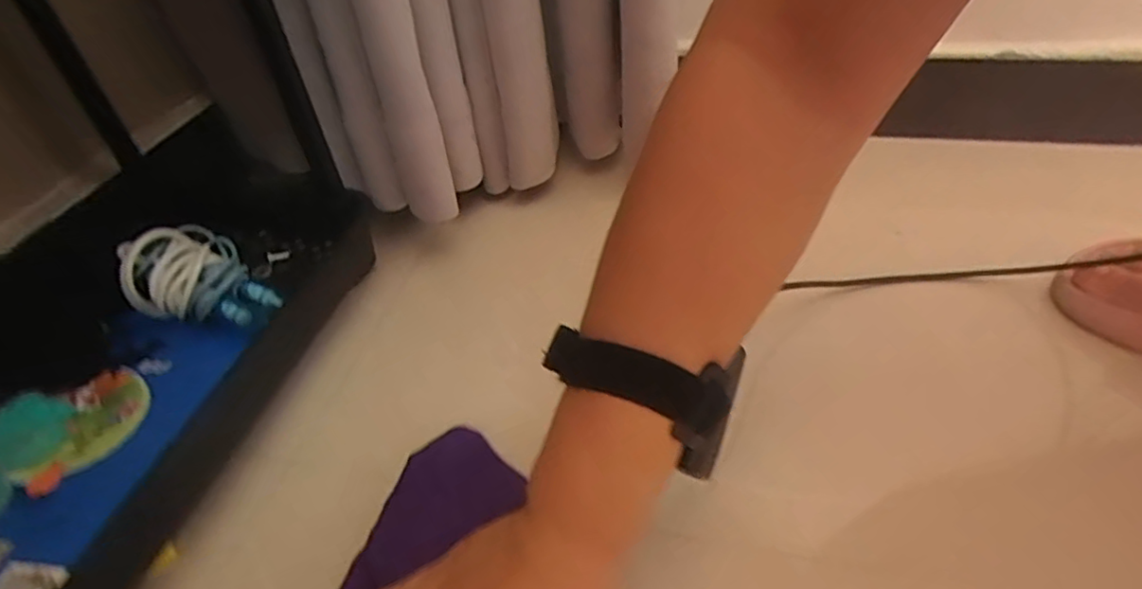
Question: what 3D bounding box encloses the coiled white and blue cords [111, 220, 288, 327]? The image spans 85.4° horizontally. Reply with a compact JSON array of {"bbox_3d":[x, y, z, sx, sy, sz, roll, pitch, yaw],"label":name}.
[{"bbox_3d":[-0.267,-0.008,0.439,0.078,0.051,0.114,-34,48,-28],"label":"coiled white and blue cords"}]

